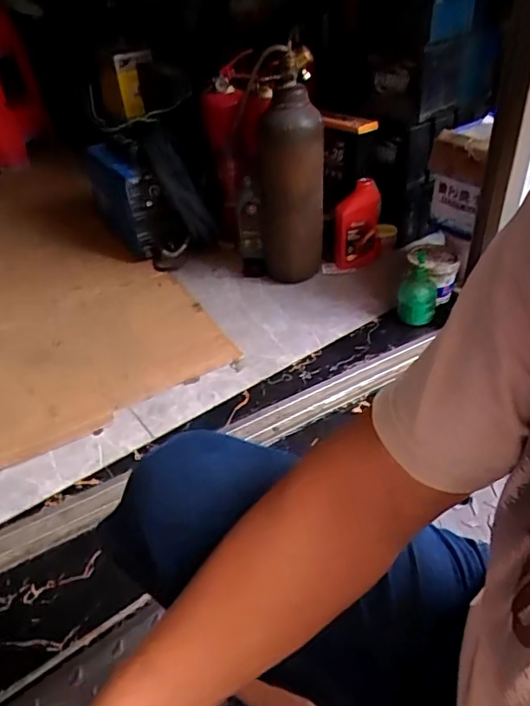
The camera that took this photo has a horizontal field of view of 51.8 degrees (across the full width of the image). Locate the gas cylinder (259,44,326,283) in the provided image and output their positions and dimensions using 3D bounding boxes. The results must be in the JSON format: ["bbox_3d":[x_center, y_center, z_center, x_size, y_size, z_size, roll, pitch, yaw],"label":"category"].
[{"bbox_3d":[0.066,-0.444,1.371,0.158,0.517,0.158,0,39,5],"label":"gas cylinder"}]

